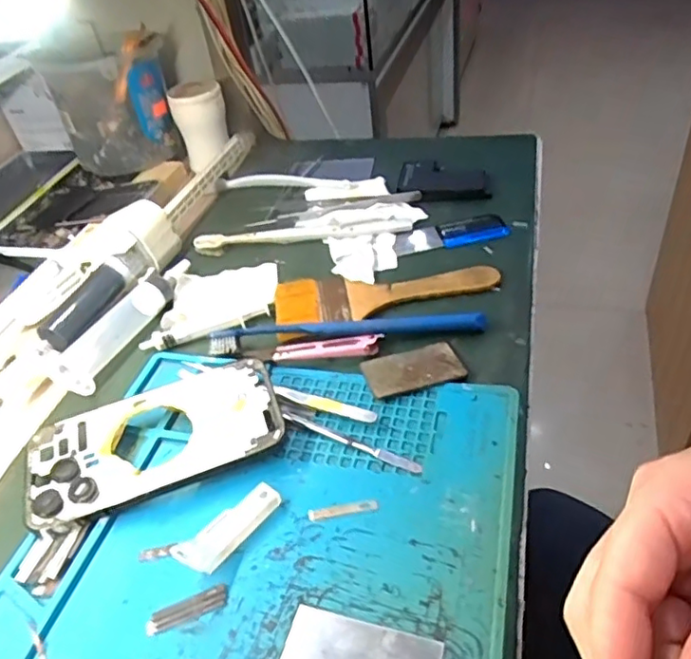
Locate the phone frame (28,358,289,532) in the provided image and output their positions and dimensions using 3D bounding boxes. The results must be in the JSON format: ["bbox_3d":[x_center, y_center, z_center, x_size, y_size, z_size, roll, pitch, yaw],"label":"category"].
[{"bbox_3d":[-0.111,0.061,0.350,0.143,0.009,0.076,-19,46,-9],"label":"phone frame"}]

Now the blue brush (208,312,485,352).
[{"bbox_3d":[0.000,0.001,0.407,0.184,0.012,0.014,-5,42,3],"label":"blue brush"}]

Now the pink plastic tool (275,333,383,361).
[{"bbox_3d":[-0.012,0.011,0.397,0.070,0.008,0.016,-4,42,5],"label":"pink plastic tool"}]

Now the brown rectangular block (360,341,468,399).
[{"bbox_3d":[0.042,0.024,0.378,0.059,0.004,0.035,-15,42,-8],"label":"brown rectangular block"}]

